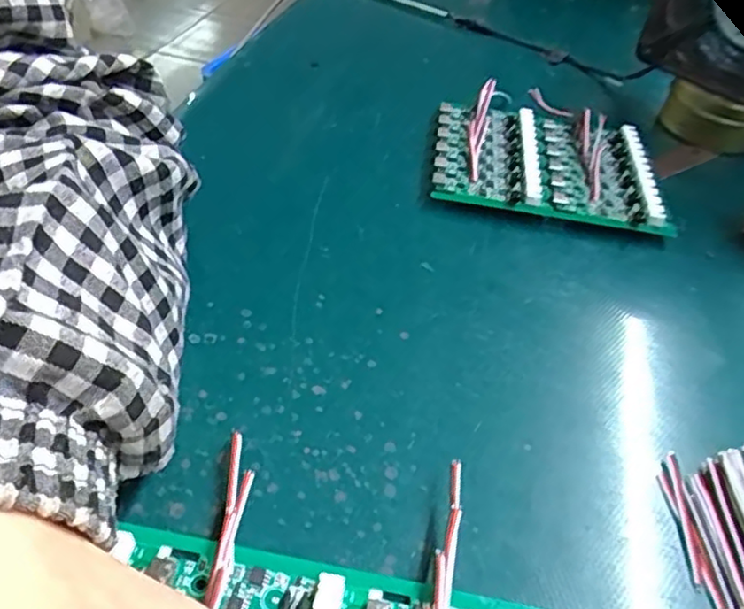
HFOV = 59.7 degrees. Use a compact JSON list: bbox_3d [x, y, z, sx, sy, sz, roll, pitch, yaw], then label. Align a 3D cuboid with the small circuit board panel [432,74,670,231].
[{"bbox_3d":[0.097,-0.083,0.364,0.120,0.025,0.094,8,43,1],"label":"small circuit board panel"}]

